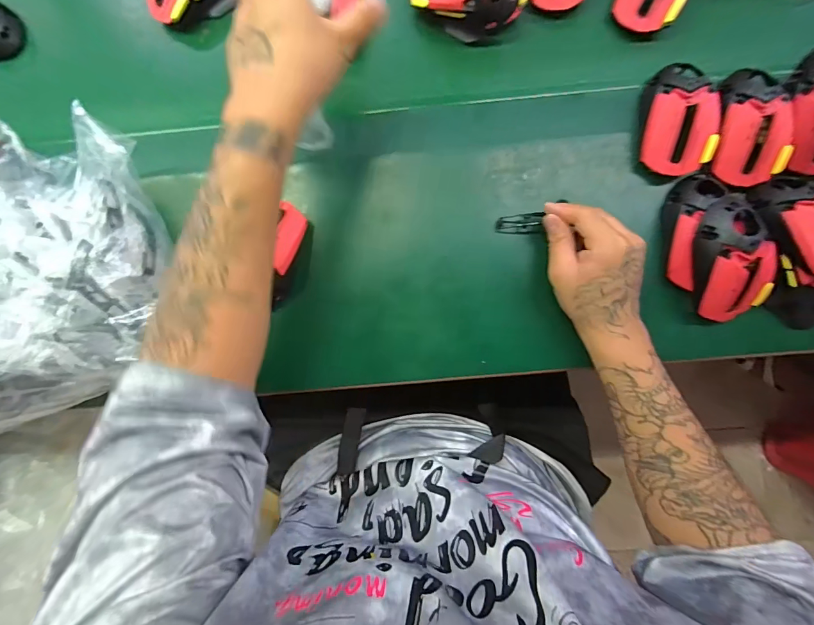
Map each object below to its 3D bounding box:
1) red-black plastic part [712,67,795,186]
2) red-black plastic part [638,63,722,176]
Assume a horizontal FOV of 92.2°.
[{"bbox_3d":[0.347,-0.190,0.402,0.065,0.044,0.116,-4,86,1],"label":"red-black plastic part"},{"bbox_3d":[0.279,-0.203,0.407,0.070,0.042,0.114,8,86,2],"label":"red-black plastic part"}]

